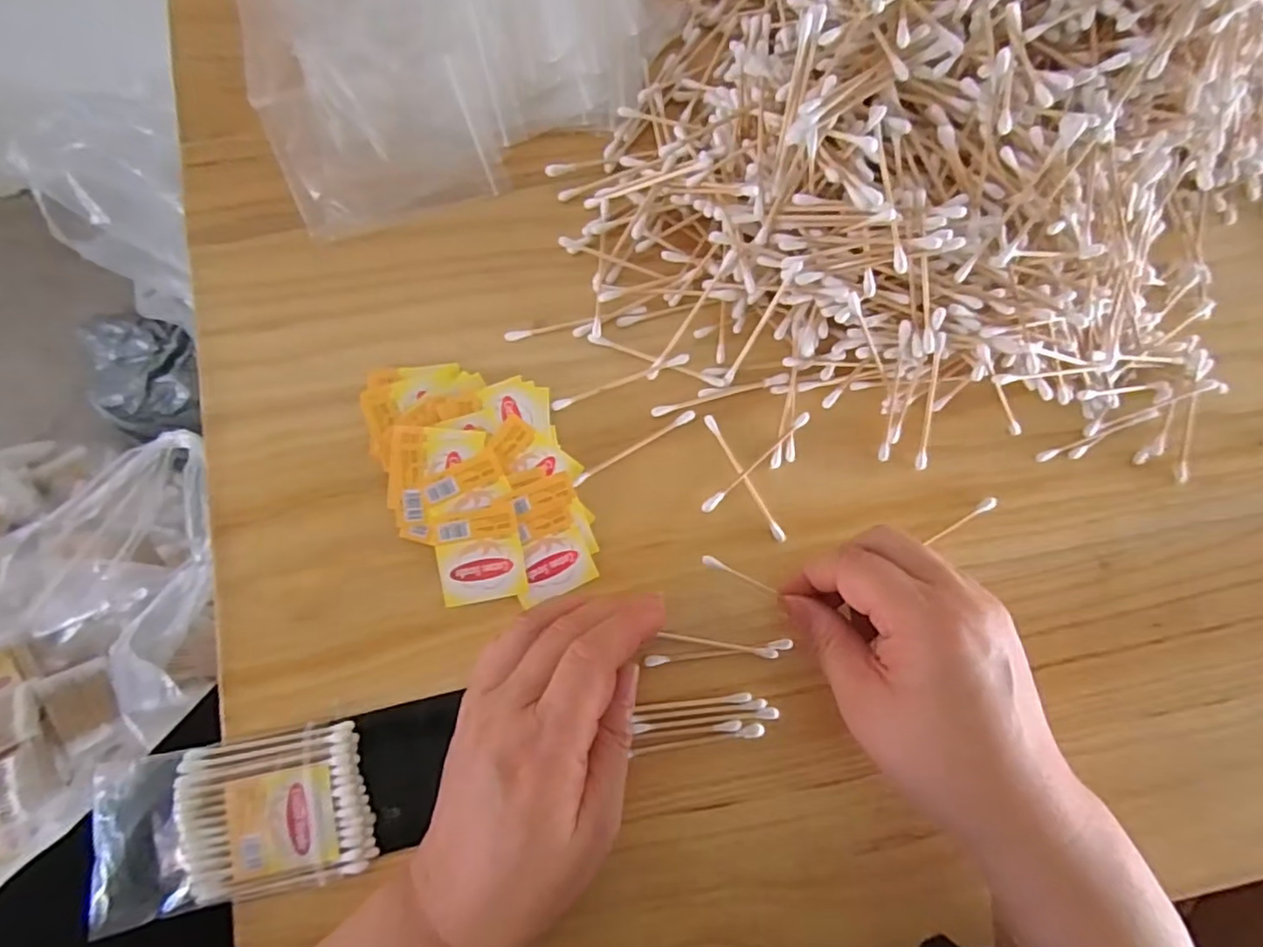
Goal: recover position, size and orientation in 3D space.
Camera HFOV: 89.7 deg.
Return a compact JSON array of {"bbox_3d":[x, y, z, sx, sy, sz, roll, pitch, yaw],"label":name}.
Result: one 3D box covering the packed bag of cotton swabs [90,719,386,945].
[{"bbox_3d":[-0.169,0.148,0.271,0.109,0.018,0.062,-10,84,-6],"label":"packed bag of cotton swabs"}]

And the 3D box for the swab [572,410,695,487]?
[{"bbox_3d":[0.002,-0.013,0.313,0.070,0.005,0.005,-31,86,-8],"label":"swab"}]

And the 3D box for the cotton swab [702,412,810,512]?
[{"bbox_3d":[0.063,-0.006,0.316,0.071,0.005,0.006,-41,88,-9],"label":"cotton swab"}]

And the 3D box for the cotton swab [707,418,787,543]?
[{"bbox_3d":[0.057,0.002,0.315,0.005,0.004,0.072,-30,86,-8],"label":"cotton swab"}]

